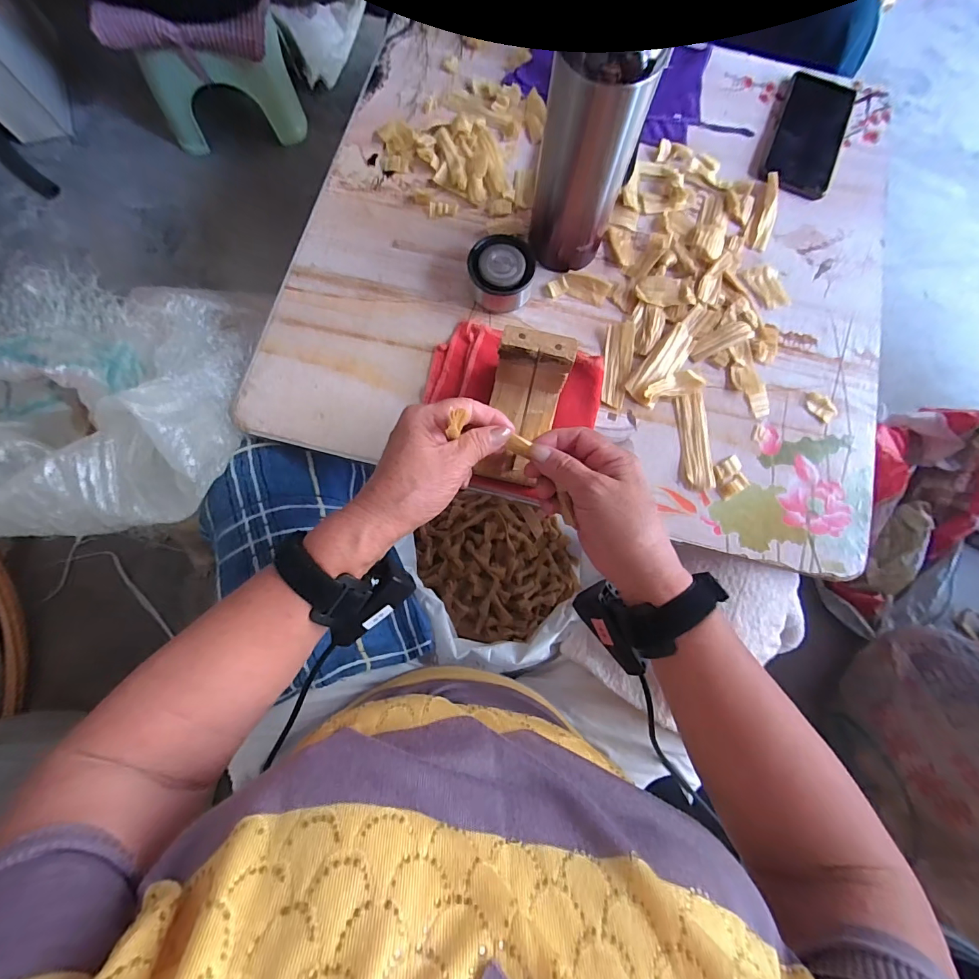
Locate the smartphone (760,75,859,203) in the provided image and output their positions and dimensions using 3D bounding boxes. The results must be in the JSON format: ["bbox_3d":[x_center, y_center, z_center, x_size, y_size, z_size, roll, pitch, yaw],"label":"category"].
[{"bbox_3d":[0.367,-0.411,0.494,0.078,0.006,0.182,23,77,4],"label":"smartphone"}]

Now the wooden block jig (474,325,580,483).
[{"bbox_3d":[0.028,-0.066,0.361,0.059,0.068,0.106,13,77,2],"label":"wooden block jig"}]

